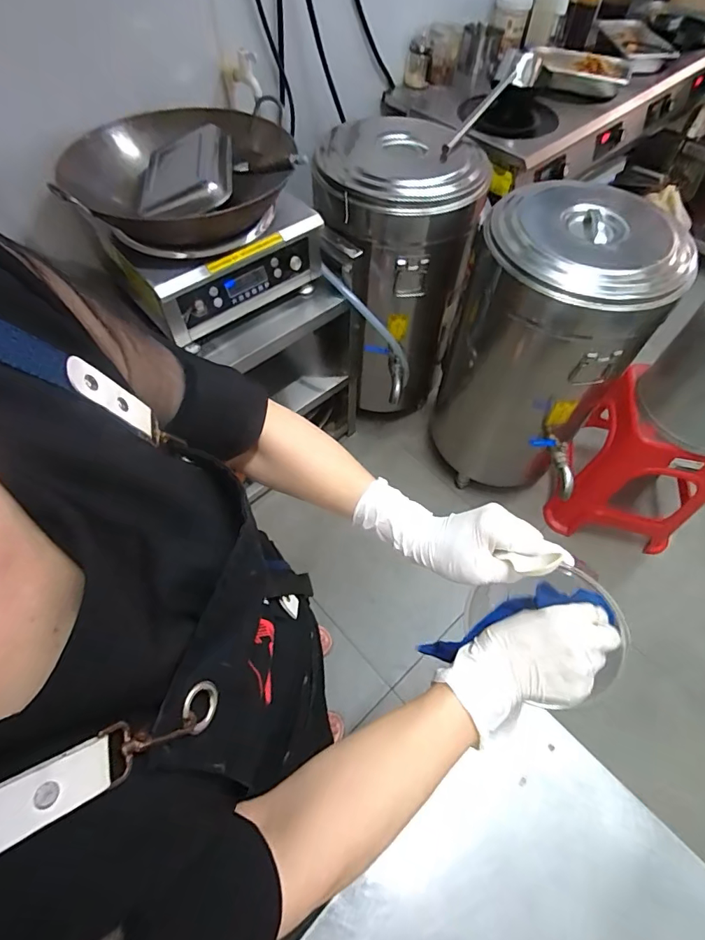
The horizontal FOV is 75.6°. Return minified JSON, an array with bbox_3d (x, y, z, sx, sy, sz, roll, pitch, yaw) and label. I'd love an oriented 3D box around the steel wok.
[{"bbox_3d":[-0.332,-0.595,0.954,0.425,0.132,0.426,0,59,0],"label":"steel wok"}]

